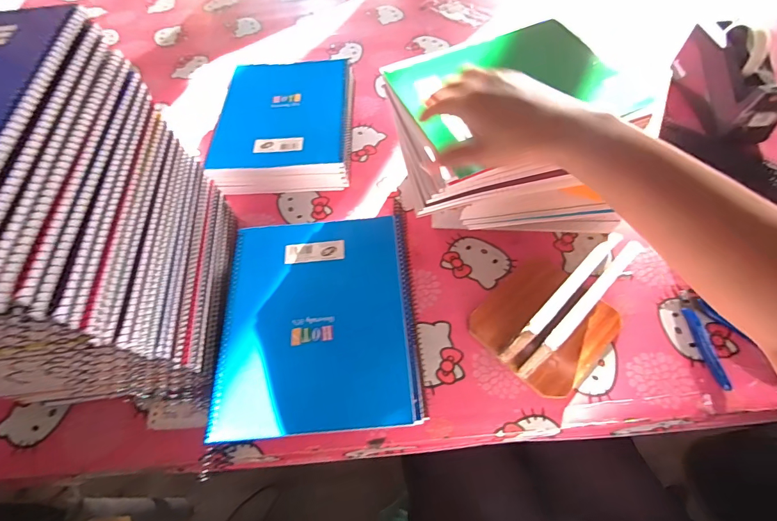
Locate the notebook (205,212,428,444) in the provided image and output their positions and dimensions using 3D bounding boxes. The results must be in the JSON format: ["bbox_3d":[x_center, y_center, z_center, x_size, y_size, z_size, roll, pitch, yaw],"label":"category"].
[{"bbox_3d":[-0.076,0.060,0.434,0.212,0.018,0.248,-5,59,0],"label":"notebook"}]

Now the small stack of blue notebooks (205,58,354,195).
[{"bbox_3d":[-0.161,-0.220,0.618,0.209,0.062,0.252,-4,59,1],"label":"small stack of blue notebooks"}]

